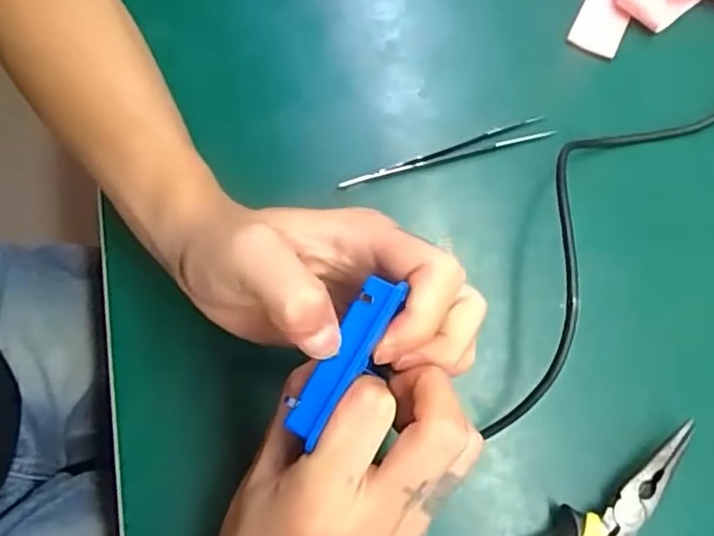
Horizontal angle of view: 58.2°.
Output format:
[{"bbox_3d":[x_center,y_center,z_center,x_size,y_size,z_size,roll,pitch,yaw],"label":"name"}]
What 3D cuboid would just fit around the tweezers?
[{"bbox_3d":[0.053,-0.068,0.376,0.132,0.005,0.013,-16,72,-7],"label":"tweezers"}]

